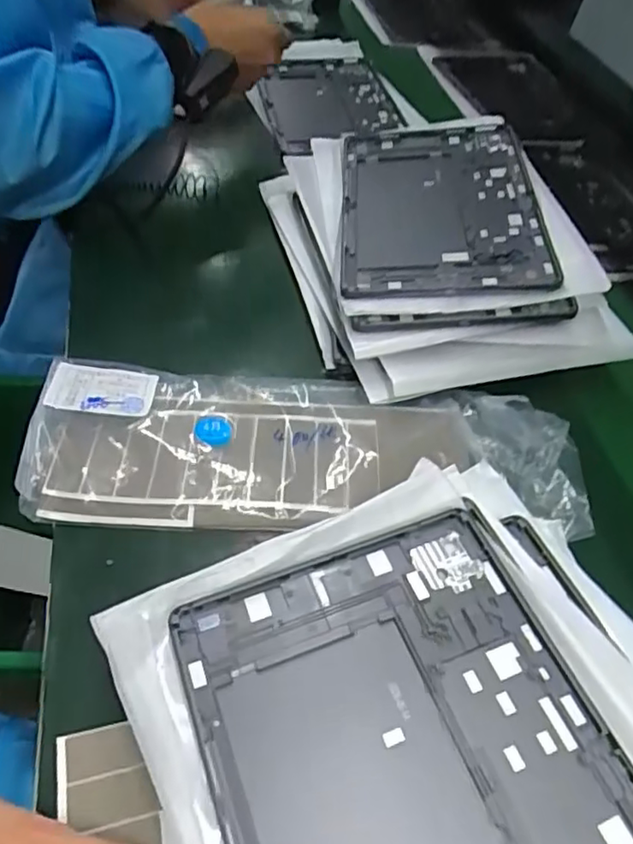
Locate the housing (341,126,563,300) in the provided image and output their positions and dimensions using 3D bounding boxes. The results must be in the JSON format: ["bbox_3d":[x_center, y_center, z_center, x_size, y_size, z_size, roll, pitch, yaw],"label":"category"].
[{"bbox_3d":[0.107,-0.192,0.547,0.165,0.012,0.248,-1,52,2],"label":"housing"}]

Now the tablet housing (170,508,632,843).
[{"bbox_3d":[0.053,0.164,0.251,0.165,0.008,0.252,-17,52,-14],"label":"tablet housing"}]

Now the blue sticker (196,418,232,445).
[{"bbox_3d":[-0.071,0.007,0.429,0.025,0.008,0.024,-26,59,-25],"label":"blue sticker"}]

